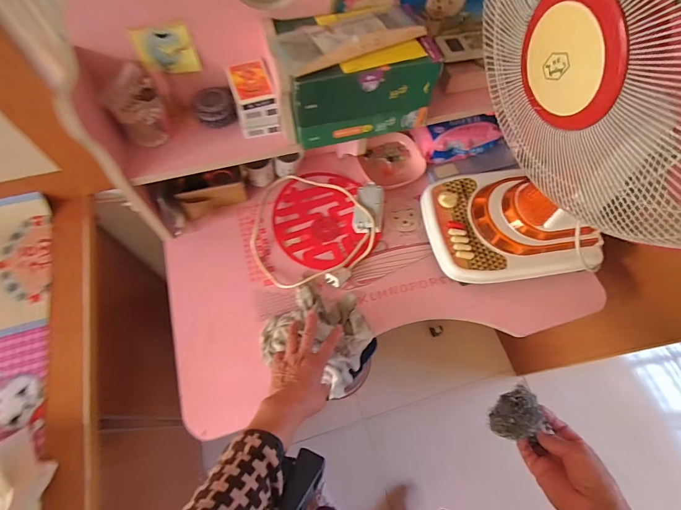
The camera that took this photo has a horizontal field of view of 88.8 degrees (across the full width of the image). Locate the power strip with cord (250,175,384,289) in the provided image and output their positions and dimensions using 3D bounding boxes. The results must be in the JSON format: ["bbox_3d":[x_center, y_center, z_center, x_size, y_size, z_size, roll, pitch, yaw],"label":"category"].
[{"bbox_3d":[-0.043,-0.050,0.683,0.253,0.043,0.238,4,65,-1],"label":"power strip with cord"}]

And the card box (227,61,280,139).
[{"bbox_3d":[-0.138,-0.250,0.559,0.058,0.069,0.088,-15,67,-9],"label":"card box"}]

